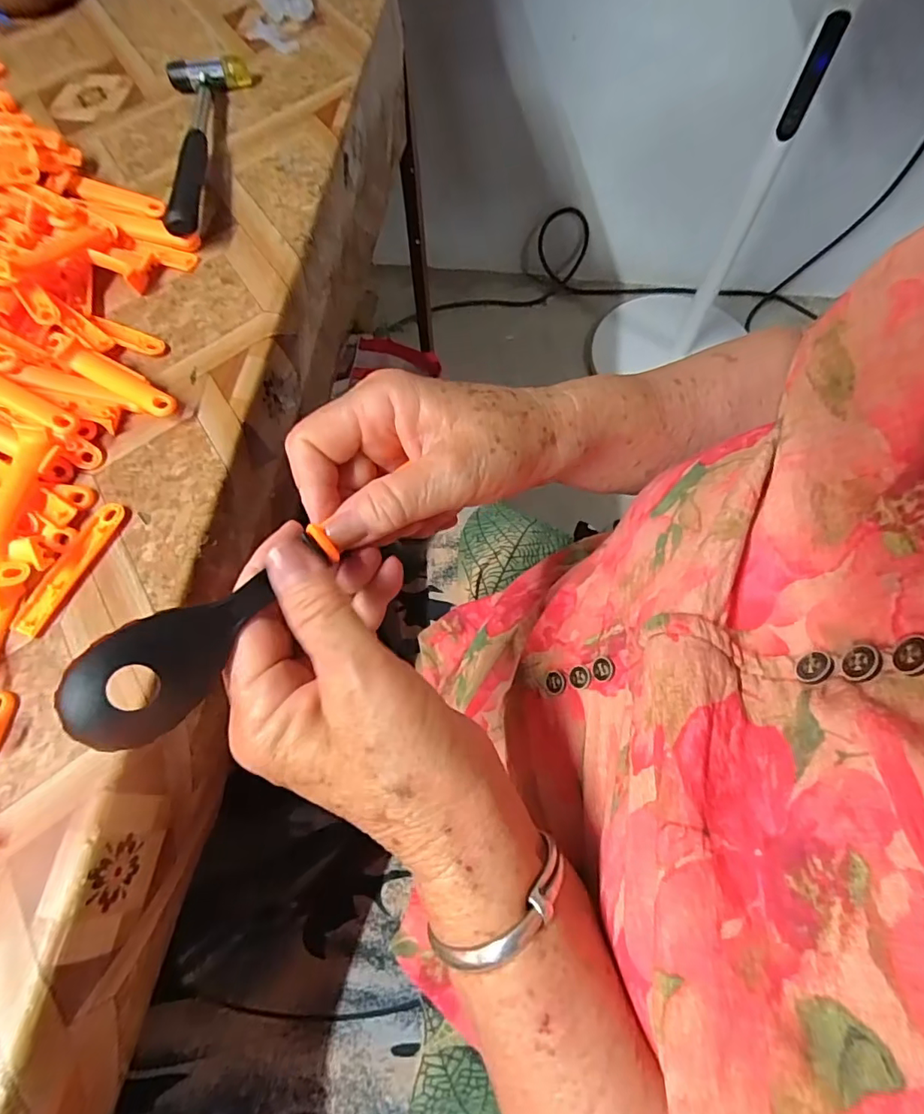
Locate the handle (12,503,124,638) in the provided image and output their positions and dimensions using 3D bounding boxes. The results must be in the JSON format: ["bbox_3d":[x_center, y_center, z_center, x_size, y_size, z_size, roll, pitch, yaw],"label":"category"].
[{"bbox_3d":[-0.201,0.005,0.276,0.013,0.006,0.076,21,68,8],"label":"handle"}]

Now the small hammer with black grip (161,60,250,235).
[{"bbox_3d":[-0.198,-0.325,0.413,0.063,0.026,0.237,-11,65,-2],"label":"small hammer with black grip"}]

